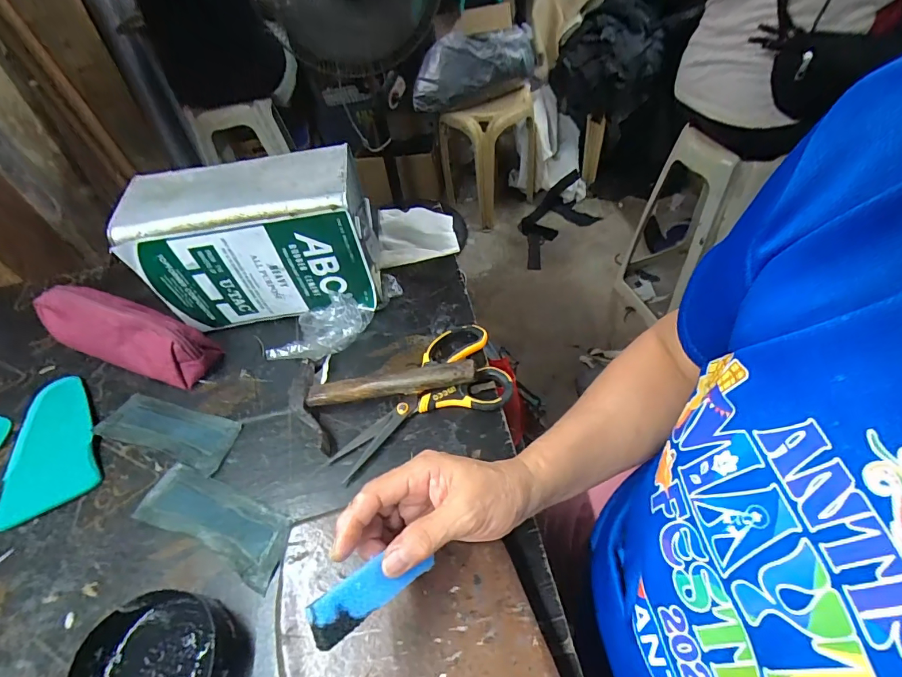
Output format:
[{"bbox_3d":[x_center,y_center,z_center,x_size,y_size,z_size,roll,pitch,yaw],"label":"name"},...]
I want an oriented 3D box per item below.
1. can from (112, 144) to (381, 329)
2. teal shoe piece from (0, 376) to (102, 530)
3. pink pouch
[{"bbox_3d":[-0.210,-0.101,0.496,0.227,0.164,0.095,-9,50,-1],"label":"can"},{"bbox_3d":[-0.415,0.105,0.451,0.087,0.016,0.158,-26,52,-15],"label":"teal shoe piece"},{"bbox_3d":[-0.376,-0.011,0.498,0.227,0.074,0.066,13,53,17],"label":"pink pouch"}]

